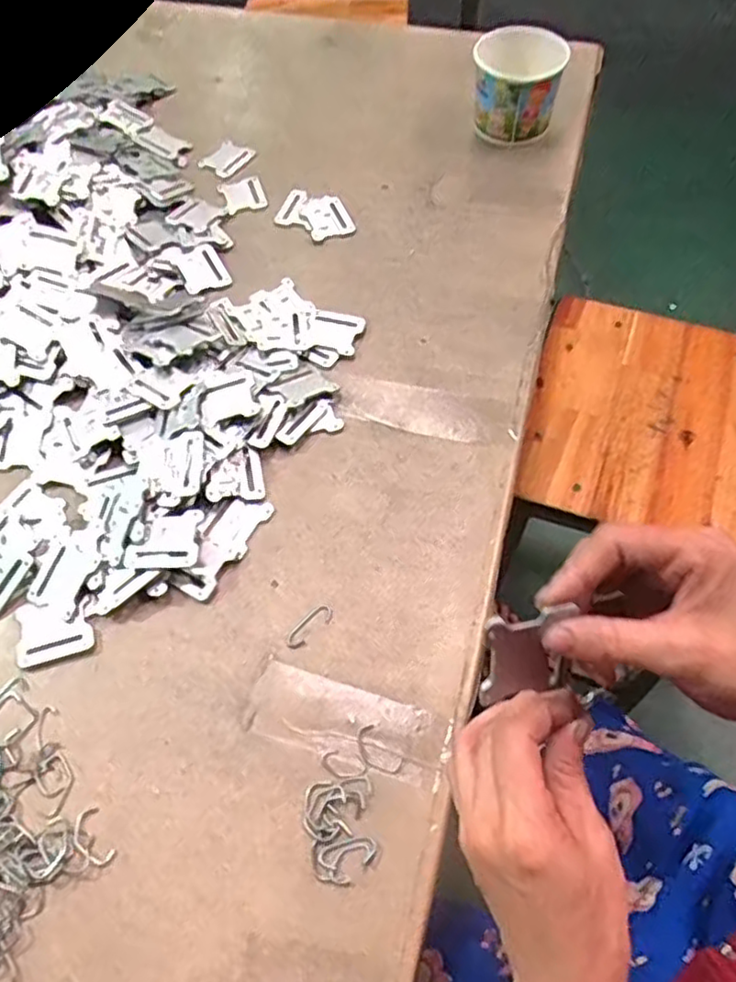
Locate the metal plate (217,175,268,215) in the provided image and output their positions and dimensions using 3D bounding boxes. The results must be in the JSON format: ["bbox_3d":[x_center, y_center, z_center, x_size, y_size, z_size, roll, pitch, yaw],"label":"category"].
[{"bbox_3d":[-0.127,-0.302,0.679,0.042,0.005,0.054,-20,63,-1],"label":"metal plate"}]

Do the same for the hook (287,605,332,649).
[{"bbox_3d":[-0.040,0.092,0.453,0.015,0.004,0.038,40,70,21],"label":"hook"}]

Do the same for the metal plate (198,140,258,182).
[{"bbox_3d":[-0.148,-0.355,0.708,0.044,0.004,0.053,33,67,18],"label":"metal plate"}]

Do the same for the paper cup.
[{"bbox_3d":[0.151,-0.408,0.678,0.090,0.092,0.069,5,62,5],"label":"paper cup"}]

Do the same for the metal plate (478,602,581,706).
[{"bbox_3d":[0.070,0.072,0.294,0.041,0.046,0.005,-9,29,-13],"label":"metal plate"}]

